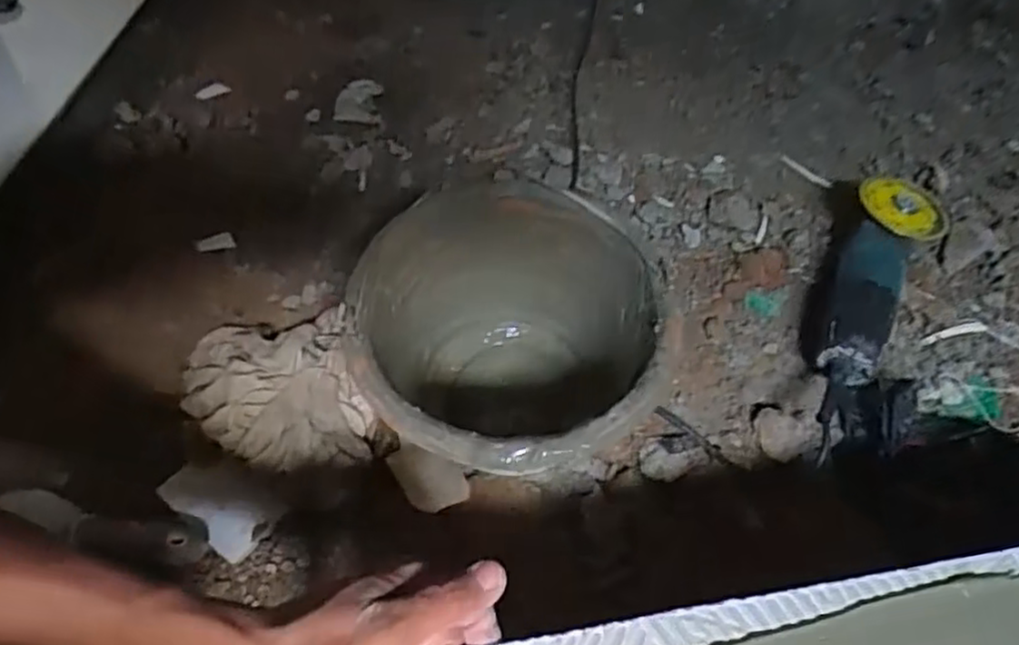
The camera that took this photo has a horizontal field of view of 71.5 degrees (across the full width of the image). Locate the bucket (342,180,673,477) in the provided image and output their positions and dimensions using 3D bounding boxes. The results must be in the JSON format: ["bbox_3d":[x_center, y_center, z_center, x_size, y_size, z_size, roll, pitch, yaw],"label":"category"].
[{"bbox_3d":[-0.004,0.038,0.608,0.238,0.181,0.253,0,51,0],"label":"bucket"}]

